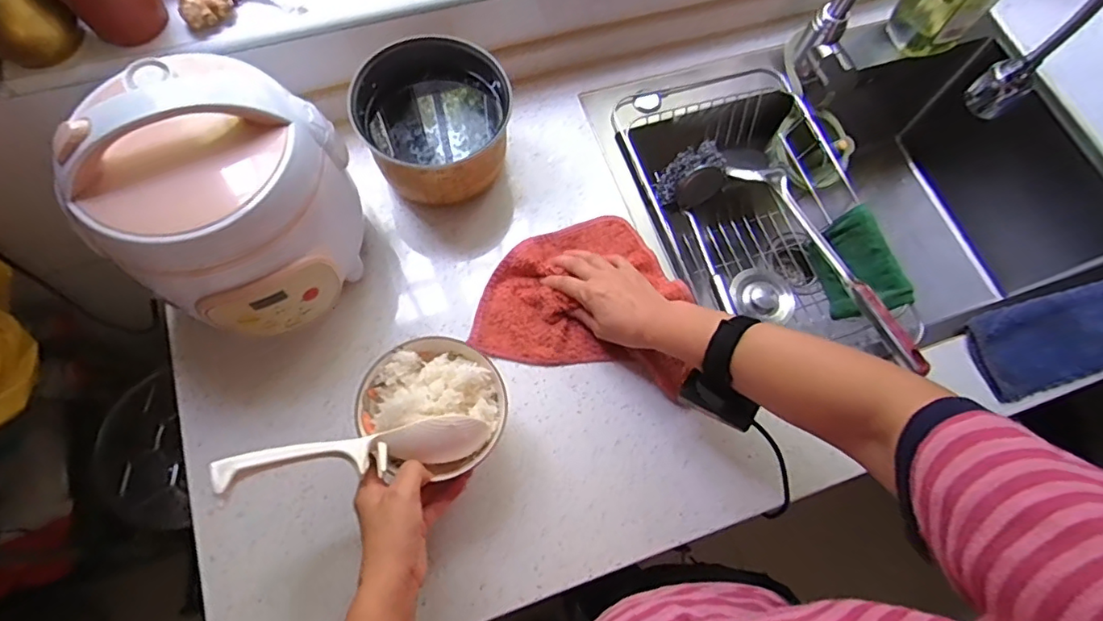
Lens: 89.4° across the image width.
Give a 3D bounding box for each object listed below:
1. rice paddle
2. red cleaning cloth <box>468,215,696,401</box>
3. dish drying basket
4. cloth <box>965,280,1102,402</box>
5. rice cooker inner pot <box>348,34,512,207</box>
[{"bbox_3d":[-0.149,0.112,0.443,0.201,0.040,0.030,-2,68,-25],"label":"rice paddle"},{"bbox_3d":[0.050,-0.027,0.618,0.236,0.041,0.186,12,70,2],"label":"red cleaning cloth"},{"bbox_3d":[0.276,-0.119,0.738,0.307,0.101,0.430,-17,71,-9],"label":"dish drying basket"},{"bbox_3d":[0.644,0.017,0.656,0.328,0.016,0.096,-15,71,-8],"label":"cloth"},{"bbox_3d":[-0.131,-0.202,0.629,0.157,0.129,0.155,1,70,-3],"label":"rice cooker inner pot"}]

